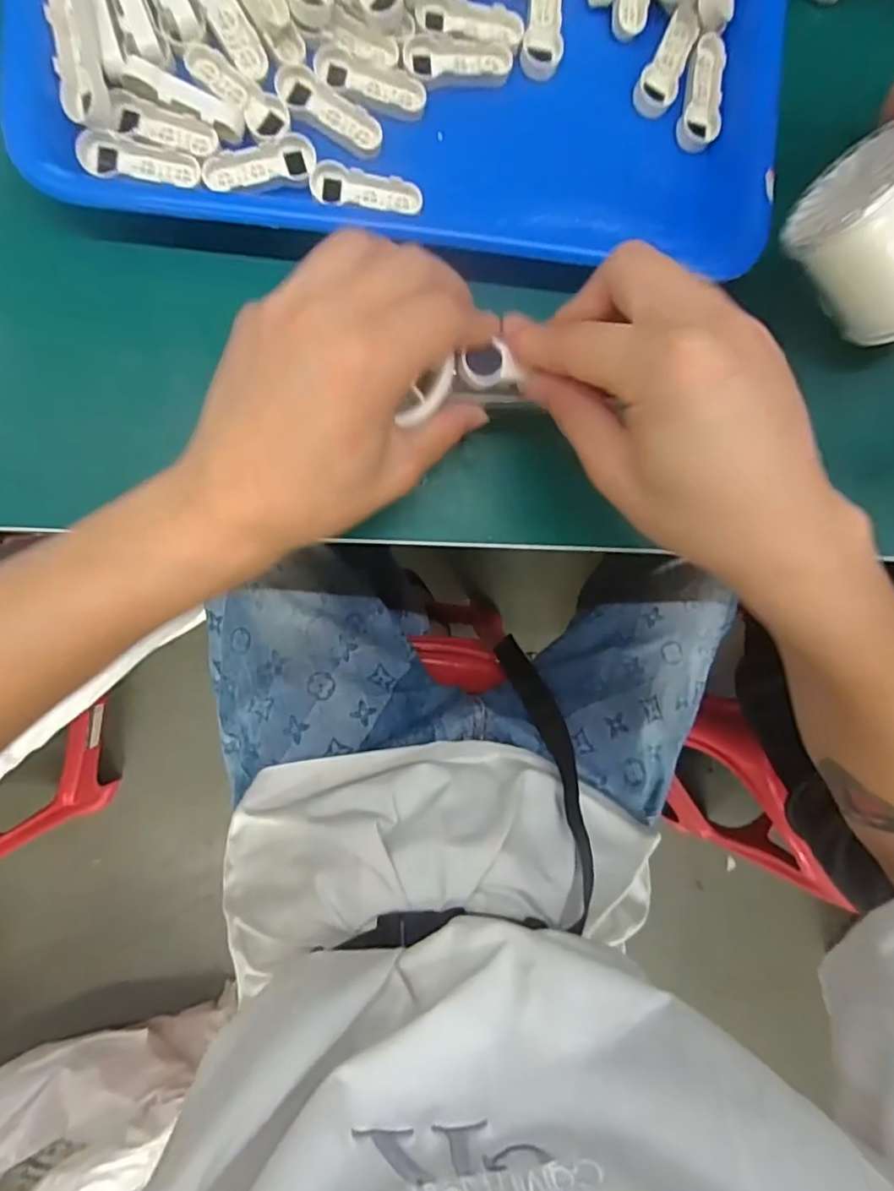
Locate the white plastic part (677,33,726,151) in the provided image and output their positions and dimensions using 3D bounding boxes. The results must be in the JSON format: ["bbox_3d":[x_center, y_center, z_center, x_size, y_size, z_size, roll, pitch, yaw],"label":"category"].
[{"bbox_3d":[0.128,-0.250,0.295,0.020,0.010,0.051,11,91,-8],"label":"white plastic part"}]

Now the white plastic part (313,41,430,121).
[{"bbox_3d":[-0.035,-0.234,0.271,0.050,0.006,0.019,15,90,-8],"label":"white plastic part"}]

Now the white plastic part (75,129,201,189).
[{"bbox_3d":[-0.135,-0.190,0.259,0.048,0.005,0.015,7,91,-8],"label":"white plastic part"}]

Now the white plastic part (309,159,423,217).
[{"bbox_3d":[-0.037,-0.187,0.272,0.050,0.005,0.016,6,91,-8],"label":"white plastic part"}]

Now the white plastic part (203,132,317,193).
[{"bbox_3d":[-0.083,-0.193,0.266,0.049,0.004,0.017,-23,95,-6],"label":"white plastic part"}]

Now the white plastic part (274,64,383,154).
[{"bbox_3d":[-0.053,-0.220,0.269,0.050,0.005,0.018,25,89,-8],"label":"white plastic part"}]

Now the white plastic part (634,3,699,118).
[{"bbox_3d":[0.109,-0.260,0.291,0.020,0.012,0.049,30,88,-8],"label":"white plastic part"}]

